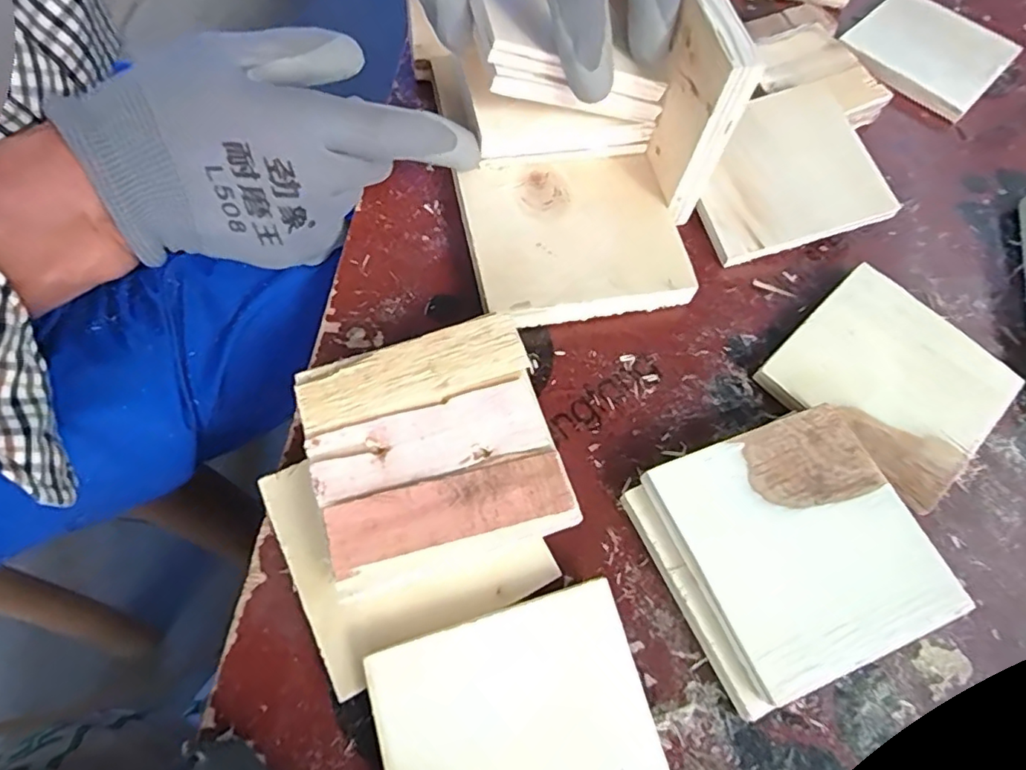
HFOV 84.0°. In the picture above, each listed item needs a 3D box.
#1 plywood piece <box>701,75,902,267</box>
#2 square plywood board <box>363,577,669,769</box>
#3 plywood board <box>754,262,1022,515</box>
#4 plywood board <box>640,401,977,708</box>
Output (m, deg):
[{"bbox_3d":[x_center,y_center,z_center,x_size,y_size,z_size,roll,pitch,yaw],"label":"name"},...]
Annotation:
[{"bbox_3d":[0.142,-0.116,0.304,0.091,0.008,0.091,-16,70,3],"label":"plywood piece"},{"bbox_3d":[0.004,0.124,0.191,0.089,0.004,0.088,-15,72,-10],"label":"square plywood board"},{"bbox_3d":[0.176,-0.002,0.269,0.089,0.013,0.089,-42,74,-17],"label":"plywood board"},{"bbox_3d":[0.113,0.060,0.222,0.091,0.006,0.090,-19,68,-11],"label":"plywood board"}]

